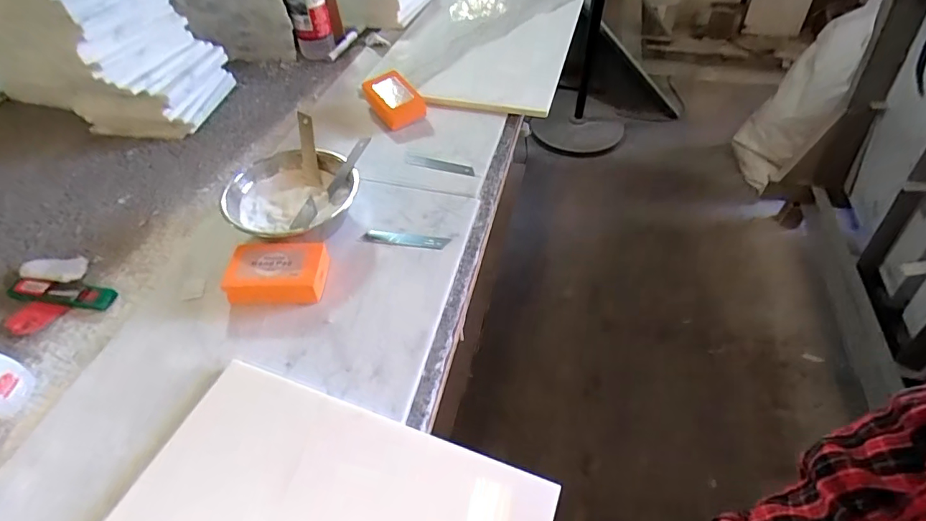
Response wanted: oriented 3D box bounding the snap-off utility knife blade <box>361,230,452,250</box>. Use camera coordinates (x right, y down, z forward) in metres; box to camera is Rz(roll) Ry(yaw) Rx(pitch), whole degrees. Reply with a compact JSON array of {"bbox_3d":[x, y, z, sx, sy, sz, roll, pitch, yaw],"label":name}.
[{"bbox_3d":[-0.067,-0.025,0.564,0.101,0.004,0.021,7,48,9],"label":"snap-off utility knife blade"}]

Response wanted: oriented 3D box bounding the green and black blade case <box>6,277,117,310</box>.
[{"bbox_3d":[-0.438,0.034,0.521,0.127,0.014,0.025,6,48,9],"label":"green and black blade case"}]

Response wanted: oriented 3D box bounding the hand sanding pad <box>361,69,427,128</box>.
[{"bbox_3d":[-0.108,-0.254,0.751,0.069,0.043,0.109,-24,50,-19],"label":"hand sanding pad"}]

